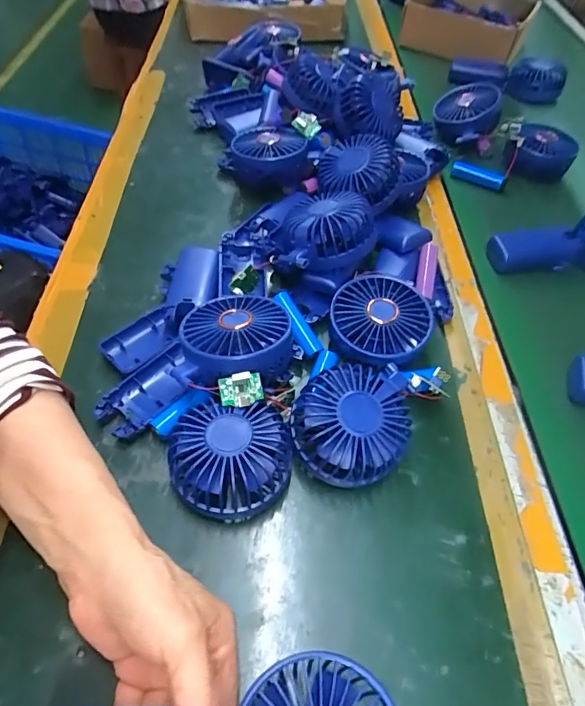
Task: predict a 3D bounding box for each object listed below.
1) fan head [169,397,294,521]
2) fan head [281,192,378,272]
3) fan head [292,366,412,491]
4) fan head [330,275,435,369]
[{"bbox_3d":[-0.044,0.076,0.342,0.082,0.046,0.075,5,52,1],"label":"fan head"},{"bbox_3d":[0.034,-0.115,0.444,0.083,0.035,0.080,-2,52,-4],"label":"fan head"},{"bbox_3d":[0.042,0.052,0.360,0.087,0.053,0.086,1,52,-2],"label":"fan head"},{"bbox_3d":[0.074,-0.025,0.410,0.081,0.034,0.080,1,52,-2],"label":"fan head"}]

